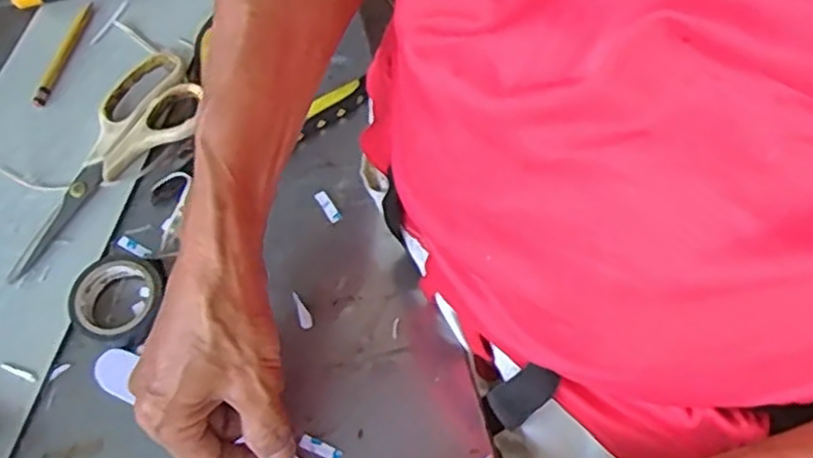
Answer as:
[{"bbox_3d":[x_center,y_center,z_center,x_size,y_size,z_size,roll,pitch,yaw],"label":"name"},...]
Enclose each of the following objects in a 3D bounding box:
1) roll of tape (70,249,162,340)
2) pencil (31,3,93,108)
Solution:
[{"bbox_3d":[-0.181,0.040,0.461,0.061,0.022,0.055,34,68,17],"label":"roll of tape"},{"bbox_3d":[-0.258,-0.132,0.559,0.012,0.008,0.097,9,63,6],"label":"pencil"}]

